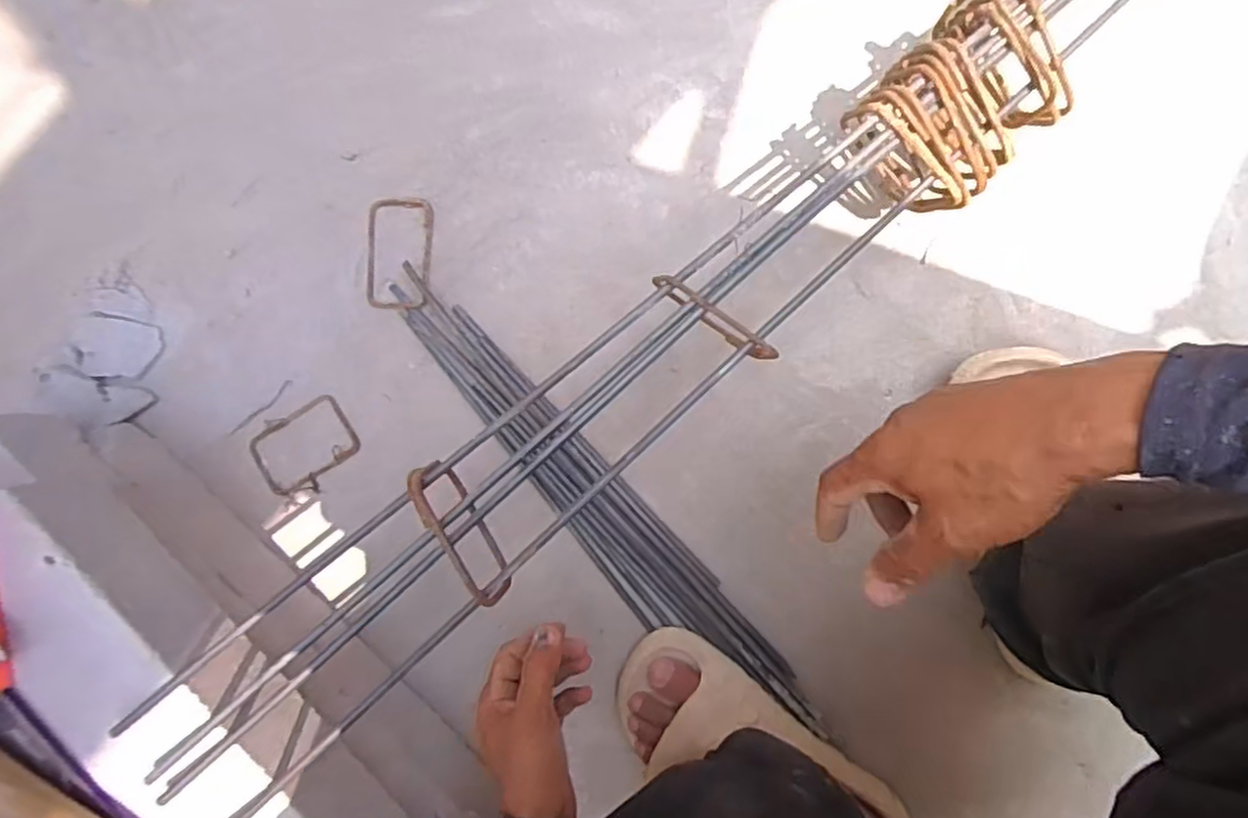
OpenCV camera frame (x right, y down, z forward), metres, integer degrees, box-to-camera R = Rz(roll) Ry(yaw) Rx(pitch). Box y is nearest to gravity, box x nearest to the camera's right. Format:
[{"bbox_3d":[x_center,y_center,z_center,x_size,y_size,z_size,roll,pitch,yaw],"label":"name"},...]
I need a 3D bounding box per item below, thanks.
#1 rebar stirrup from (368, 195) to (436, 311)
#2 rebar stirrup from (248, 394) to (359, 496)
[{"bbox_3d":[-0.207,-0.142,0.631,0.063,0.010,0.101,3,93,6],"label":"rebar stirrup"},{"bbox_3d":[-0.308,0.036,0.659,0.108,0.008,0.062,-30,89,6],"label":"rebar stirrup"}]

